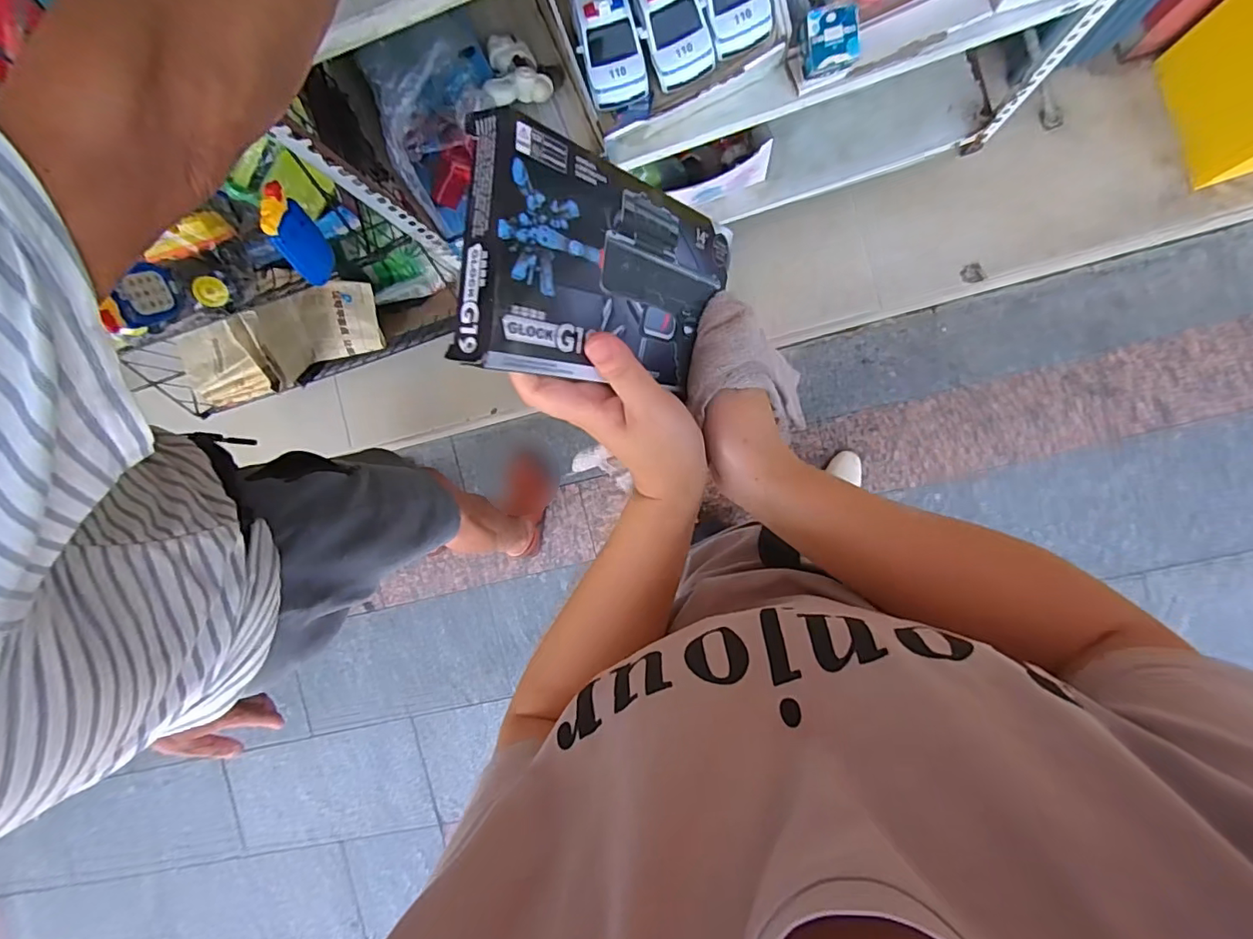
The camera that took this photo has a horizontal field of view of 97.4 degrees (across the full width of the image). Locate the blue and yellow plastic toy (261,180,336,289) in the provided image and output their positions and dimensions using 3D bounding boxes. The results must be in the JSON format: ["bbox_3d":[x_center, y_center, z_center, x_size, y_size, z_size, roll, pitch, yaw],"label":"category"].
[{"bbox_3d":[-0.399,-0.278,0.661,0.026,0.115,0.066,6,66,16],"label":"blue and yellow plastic toy"}]

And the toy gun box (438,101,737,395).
[{"bbox_3d":[-0.006,-0.102,0.300,0.019,0.173,0.105,15,102,41],"label":"toy gun box"}]

